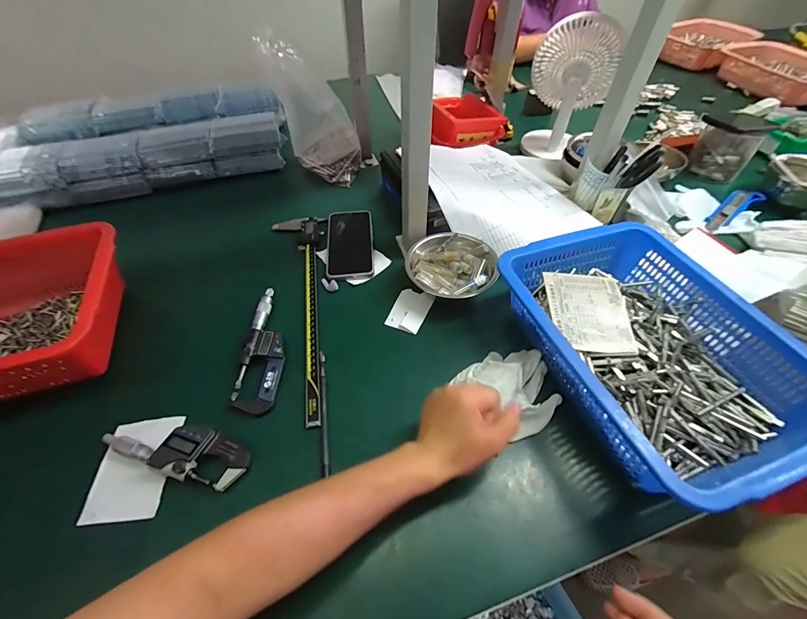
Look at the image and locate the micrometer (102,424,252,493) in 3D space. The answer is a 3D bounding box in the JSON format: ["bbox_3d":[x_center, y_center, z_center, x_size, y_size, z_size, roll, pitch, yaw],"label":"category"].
[{"bbox_3d":[-0.238,0.143,0.388,0.156,0.019,0.053,14,51,11],"label":"micrometer"}]

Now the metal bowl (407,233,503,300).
[{"bbox_3d":[0.069,-0.055,0.534,0.127,0.048,0.114,12,51,10],"label":"metal bowl"}]

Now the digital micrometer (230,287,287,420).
[{"bbox_3d":[-0.174,0.045,0.475,0.053,0.016,0.180,-1,50,-1],"label":"digital micrometer"}]

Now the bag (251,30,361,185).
[{"bbox_3d":[-0.166,-0.372,0.694,0.141,0.211,0.179,-15,52,-13],"label":"bag"}]

